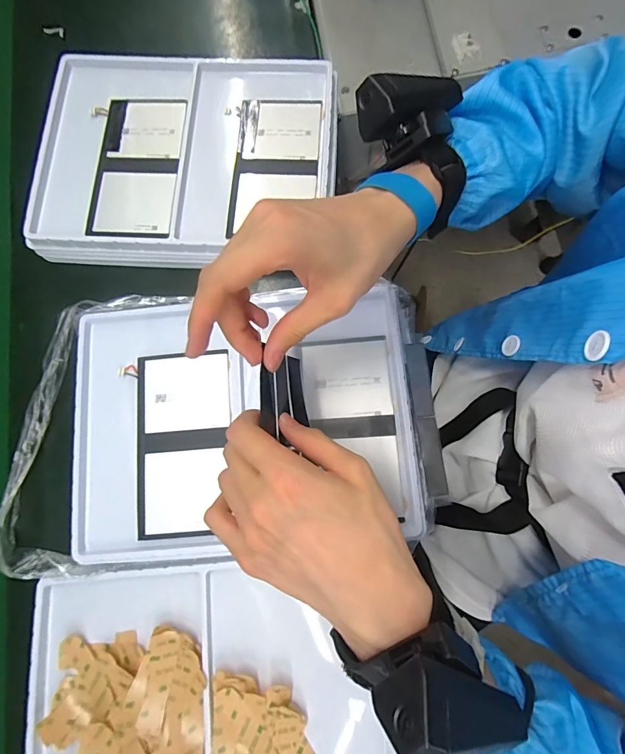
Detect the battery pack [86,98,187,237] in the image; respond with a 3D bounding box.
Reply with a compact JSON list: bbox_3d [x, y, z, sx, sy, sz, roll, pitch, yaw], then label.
[{"bbox_3d":[-0.196,-0.237,0.430,0.095,0.004,0.176,0,79,5],"label":"battery pack"}]

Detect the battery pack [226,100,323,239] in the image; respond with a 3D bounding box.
[{"bbox_3d":[-0.040,-0.239,0.429,0.090,0.011,0.164,2,80,6],"label":"battery pack"}]

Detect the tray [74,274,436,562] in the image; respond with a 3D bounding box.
[{"bbox_3d":[-0.062,0.041,0.376,0.330,0.030,0.243,-5,79,5],"label":"tray"}]

